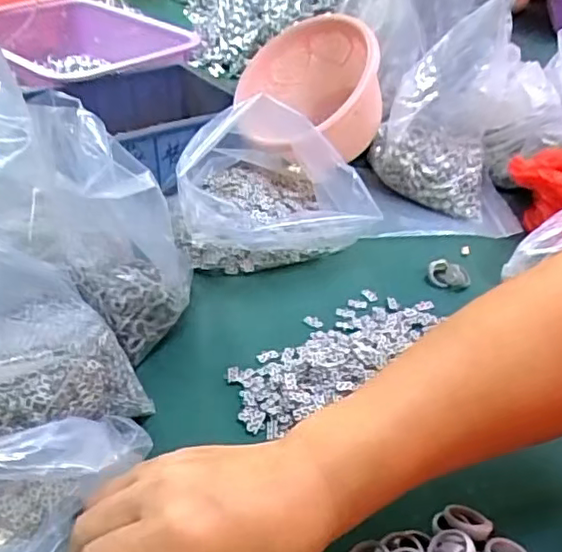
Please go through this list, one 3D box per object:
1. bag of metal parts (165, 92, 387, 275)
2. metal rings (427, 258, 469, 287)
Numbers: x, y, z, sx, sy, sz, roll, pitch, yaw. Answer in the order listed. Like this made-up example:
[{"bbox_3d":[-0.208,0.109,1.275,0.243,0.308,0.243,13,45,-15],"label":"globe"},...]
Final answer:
[{"bbox_3d":[-0.016,-0.085,0.532,0.160,0.119,0.139,-7,37,-9],"label":"bag of metal parts"},{"bbox_3d":[0.136,-0.003,0.501,0.032,0.019,0.016,6,37,7],"label":"metal rings"}]

